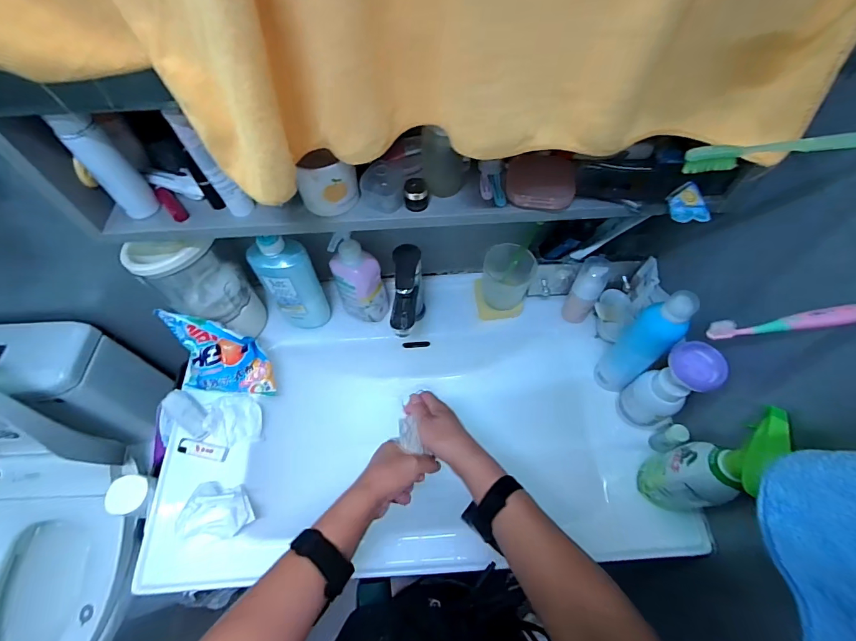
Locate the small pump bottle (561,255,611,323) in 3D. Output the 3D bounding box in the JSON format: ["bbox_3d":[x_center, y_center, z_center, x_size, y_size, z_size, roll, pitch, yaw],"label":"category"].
[{"bbox_3d":[0.269,-0.048,0.692,0.051,0.132,0.059,19,63,12],"label":"small pump bottle"}]

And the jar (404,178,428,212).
[{"bbox_3d":[-0.014,-0.149,0.481,0.027,0.032,0.021,-3,60,0],"label":"jar"}]

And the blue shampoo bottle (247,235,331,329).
[{"bbox_3d":[-0.222,-0.055,0.677,0.079,0.232,0.051,-29,64,-14],"label":"blue shampoo bottle"}]

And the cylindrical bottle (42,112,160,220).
[{"bbox_3d":[-0.356,-0.178,0.448,0.049,0.132,0.048,-37,66,-18],"label":"cylindrical bottle"}]

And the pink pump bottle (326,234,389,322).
[{"bbox_3d":[-0.117,-0.072,0.676,0.078,0.193,0.063,-16,61,-7],"label":"pink pump bottle"}]

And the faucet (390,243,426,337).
[{"bbox_3d":[-0.029,-0.020,0.672,0.047,0.178,0.144,0,60,2],"label":"faucet"}]

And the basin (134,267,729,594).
[{"bbox_3d":[-0.023,0.172,0.724,0.771,0.161,0.464,-3,60,0],"label":"basin"}]

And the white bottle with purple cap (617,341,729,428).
[{"bbox_3d":[0.343,0.100,0.587,0.069,0.181,0.068,-1,60,1],"label":"white bottle with purple cap"}]

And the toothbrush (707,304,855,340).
[{"bbox_3d":[0.319,-0.002,0.352,0.135,0.031,0.023,-3,60,0],"label":"toothbrush"}]

